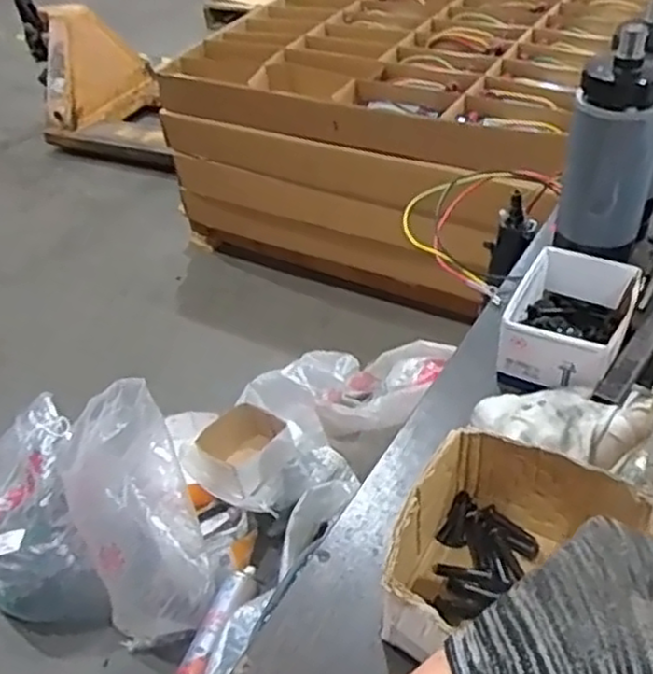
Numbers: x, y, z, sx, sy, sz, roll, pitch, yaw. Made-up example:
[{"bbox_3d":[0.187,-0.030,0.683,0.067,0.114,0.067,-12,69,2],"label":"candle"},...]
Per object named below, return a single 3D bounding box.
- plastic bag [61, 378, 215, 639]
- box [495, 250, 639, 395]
[{"bbox_3d":[-0.294,0.272,1.091,0.170,0.296,0.254,-21,43,-15],"label":"plastic bag"},{"bbox_3d":[0.210,-0.015,0.609,0.087,0.059,0.141,17,46,25],"label":"box"}]

